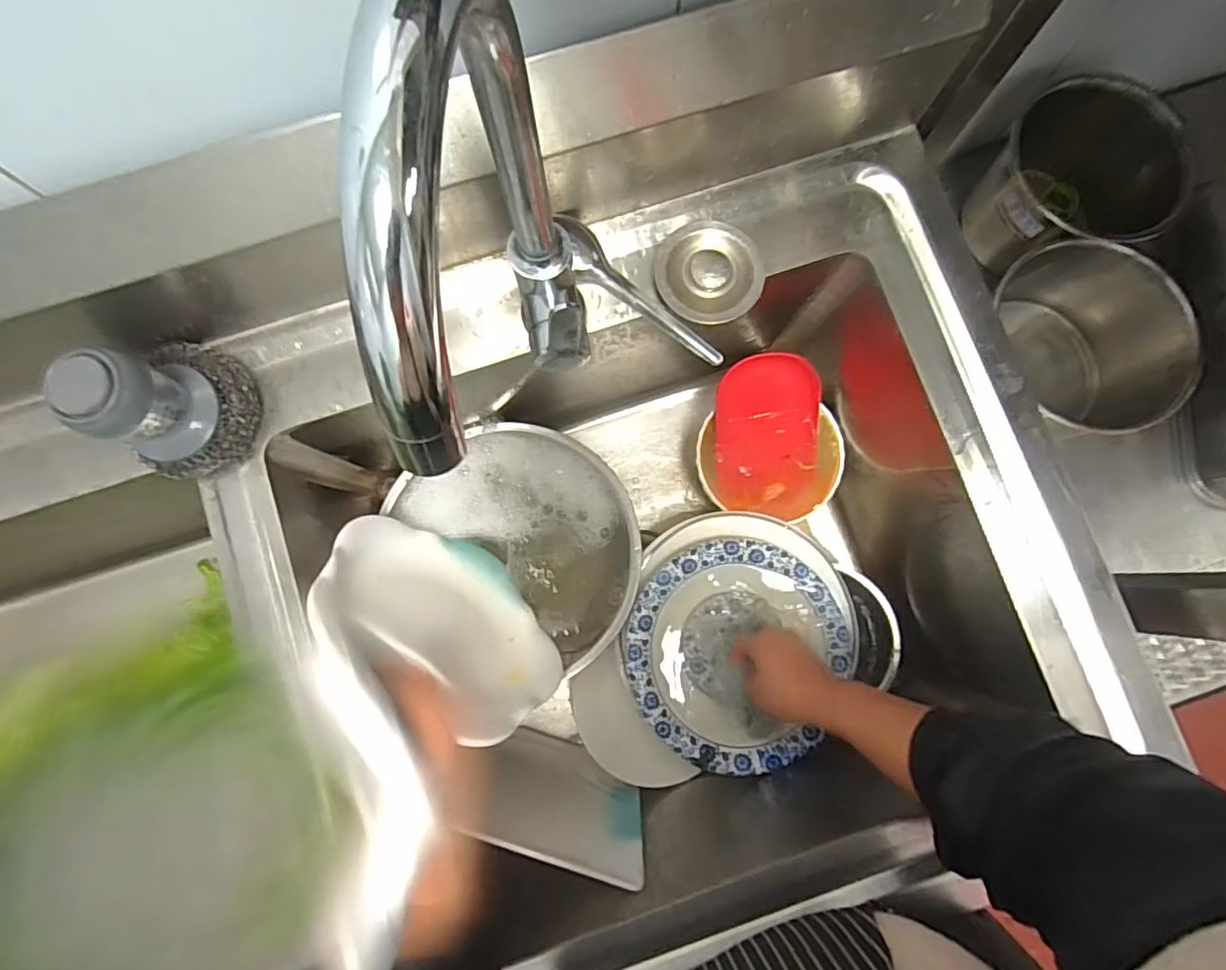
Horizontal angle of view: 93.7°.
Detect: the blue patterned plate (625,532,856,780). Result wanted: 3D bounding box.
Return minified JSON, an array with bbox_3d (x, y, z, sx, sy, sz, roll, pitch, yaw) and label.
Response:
[{"bbox_3d":[0.121,0.160,0.568,0.209,0.033,0.209,0,81,0],"label":"blue patterned plate"}]

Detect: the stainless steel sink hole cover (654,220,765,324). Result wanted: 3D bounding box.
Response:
[{"bbox_3d":[0.074,-0.163,0.442,0.080,0.017,0.077,-14,81,-2],"label":"stainless steel sink hole cover"}]

